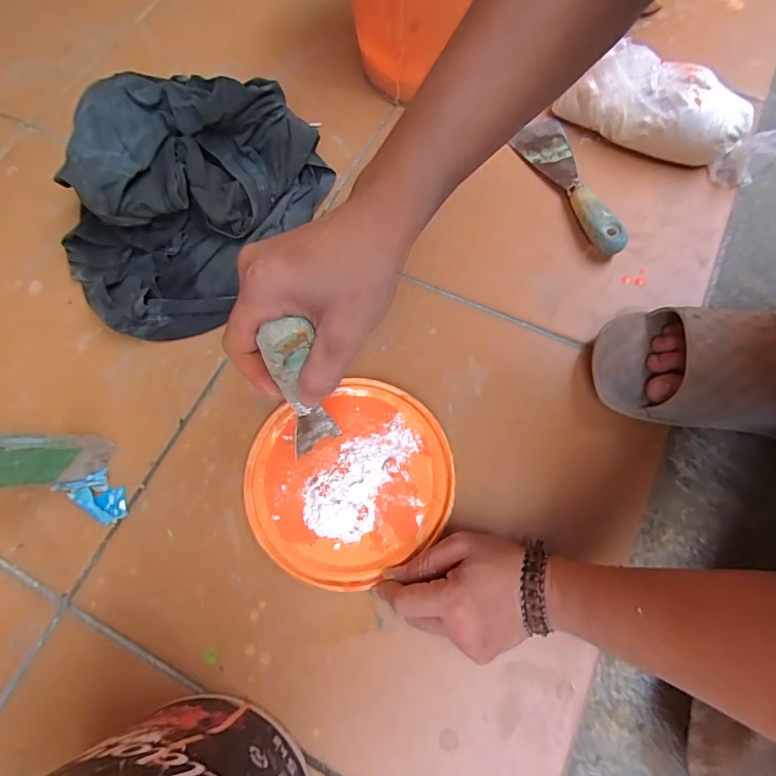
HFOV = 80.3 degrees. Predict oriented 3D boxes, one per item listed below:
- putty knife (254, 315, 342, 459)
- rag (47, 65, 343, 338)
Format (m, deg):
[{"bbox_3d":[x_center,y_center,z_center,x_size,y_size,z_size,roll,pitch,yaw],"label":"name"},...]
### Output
[{"bbox_3d":[-0.057,0.008,0.299,0.034,0.154,0.013,-37,70,-16],"label":"putty knife"},{"bbox_3d":[-0.209,-0.198,0.463,0.227,0.091,0.287,27,73,12],"label":"rag"}]

